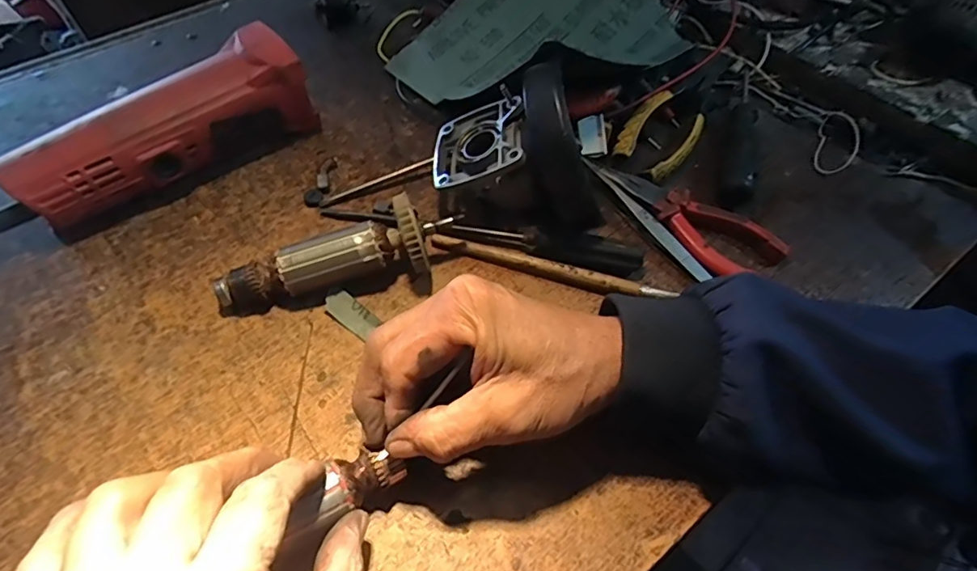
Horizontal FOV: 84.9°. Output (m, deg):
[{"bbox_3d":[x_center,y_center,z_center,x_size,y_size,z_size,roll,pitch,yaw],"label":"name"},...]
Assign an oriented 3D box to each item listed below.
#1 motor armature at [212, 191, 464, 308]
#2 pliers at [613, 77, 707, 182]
[{"bbox_3d":[-0.096,-0.020,0.330,0.147,0.045,0.047,-16,58,-9],"label":"motor armature"},{"bbox_3d":[0.144,-0.129,0.421,0.048,0.018,0.118,32,63,20],"label":"pliers"}]

